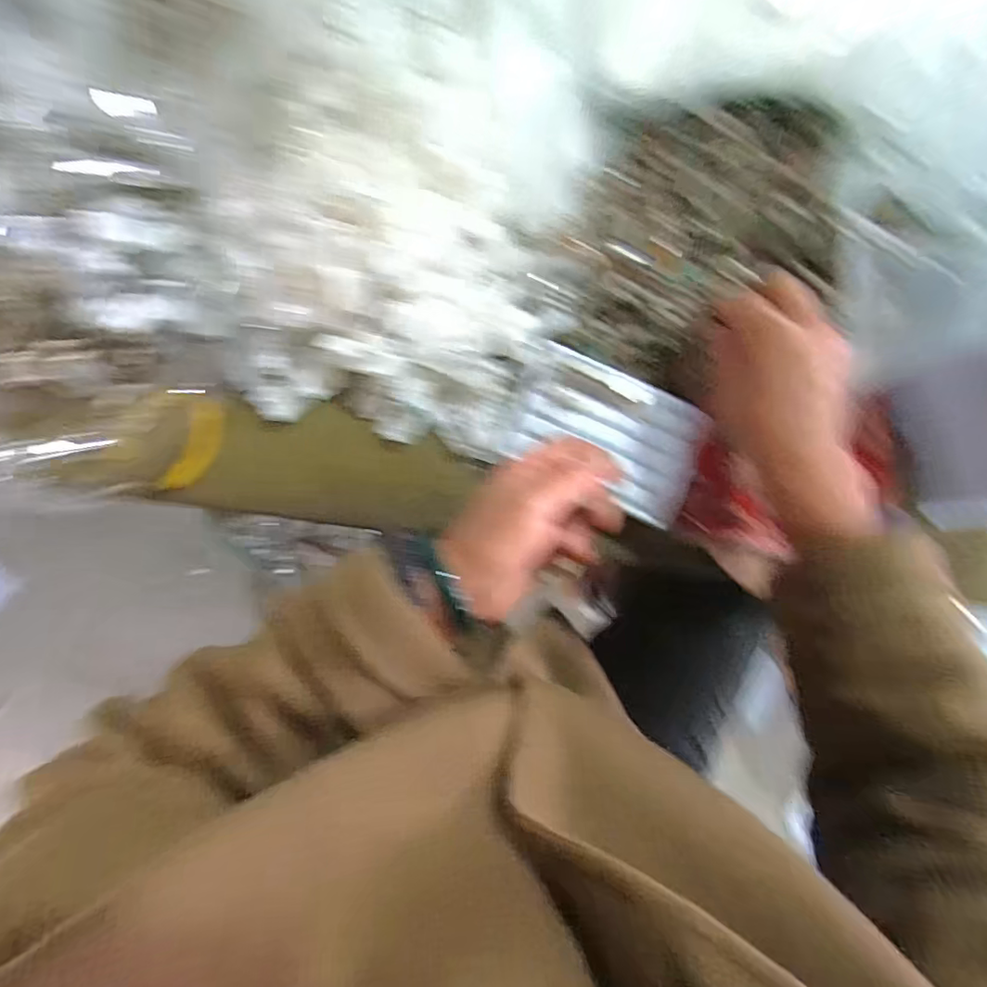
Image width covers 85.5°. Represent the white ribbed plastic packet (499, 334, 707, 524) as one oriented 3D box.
[{"bbox_3d":[0.087,-0.043,0.396,0.139,0.012,0.087,24,84,-3],"label":"white ribbed plastic packet"}]

